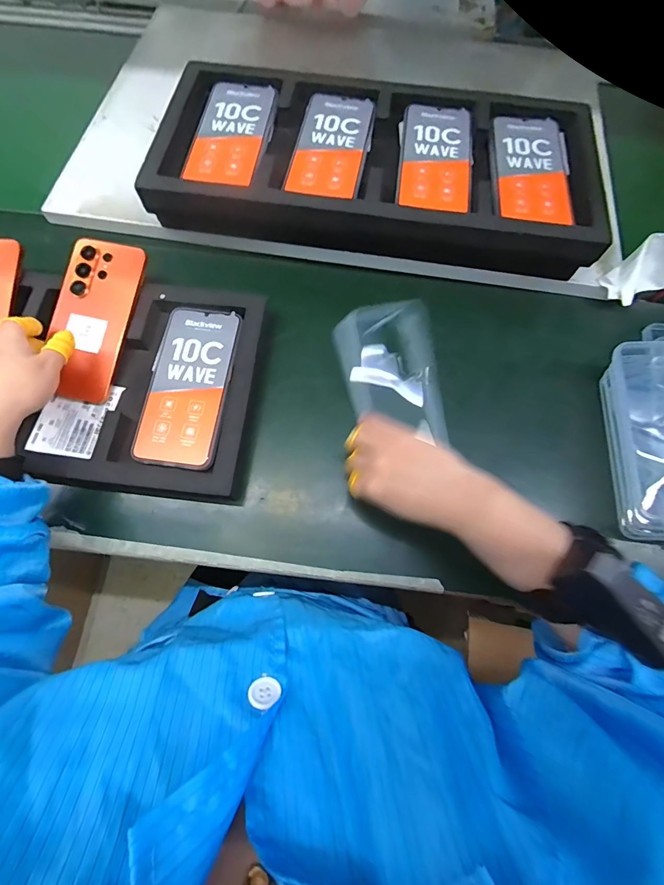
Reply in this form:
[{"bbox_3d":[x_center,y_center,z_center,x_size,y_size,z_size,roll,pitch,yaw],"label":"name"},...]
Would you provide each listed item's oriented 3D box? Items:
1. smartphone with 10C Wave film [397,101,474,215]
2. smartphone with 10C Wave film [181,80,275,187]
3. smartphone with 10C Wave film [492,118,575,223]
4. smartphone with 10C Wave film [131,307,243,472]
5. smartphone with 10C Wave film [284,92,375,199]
[{"bbox_3d":[0.117,-0.321,0.416,0.078,0.005,0.171,8,71,1],"label":"smartphone with 10C Wave film"},{"bbox_3d":[-0.112,-0.352,0.421,0.077,0.009,0.156,9,71,1],"label":"smartphone with 10C Wave film"},{"bbox_3d":[0.218,-0.307,0.412,0.080,0.004,0.161,5,71,0],"label":"smartphone with 10C Wave film"},{"bbox_3d":[-0.145,-0.059,0.379,0.081,0.005,0.171,7,75,2],"label":"smartphone with 10C Wave film"},{"bbox_3d":[0.001,-0.337,0.418,0.077,0.006,0.154,11,71,2],"label":"smartphone with 10C Wave film"}]

